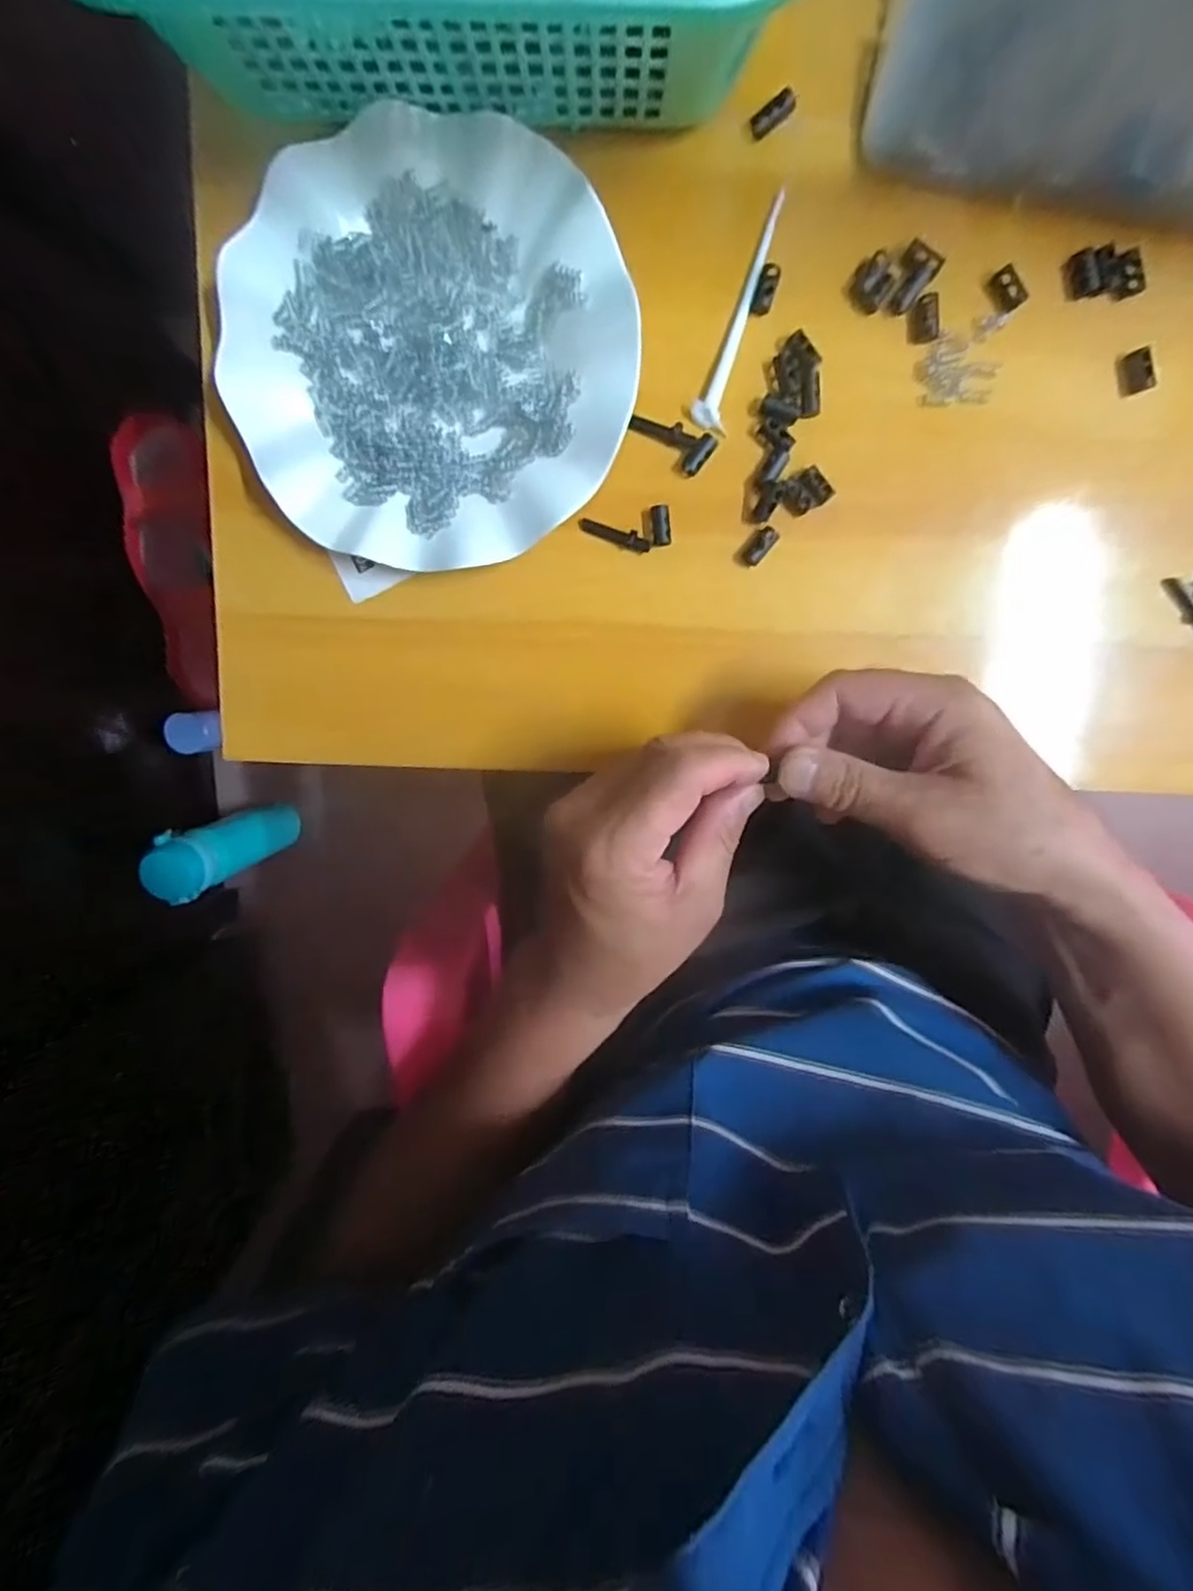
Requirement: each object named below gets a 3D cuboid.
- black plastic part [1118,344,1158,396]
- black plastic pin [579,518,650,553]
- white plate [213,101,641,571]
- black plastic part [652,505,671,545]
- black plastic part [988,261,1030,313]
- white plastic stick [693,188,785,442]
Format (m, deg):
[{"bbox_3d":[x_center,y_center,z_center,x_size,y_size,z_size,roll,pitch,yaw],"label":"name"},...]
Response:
[{"bbox_3d":[0.253,-0.198,0.314,0.013,0.005,0.018,-23,98,4],"label":"black plastic part"},{"bbox_3d":[0.009,-0.129,0.331,0.036,0.005,0.008,18,99,-2],"label":"black plastic pin"},{"bbox_3d":[-0.075,-0.199,0.309,0.179,0.018,0.177,0,99,0],"label":"white plate"},{"bbox_3d":[0.032,-0.133,0.329,0.009,0.006,0.020,-5,99,1],"label":"black plastic part"},{"bbox_3d":[0.190,-0.234,0.310,0.012,0.004,0.018,-41,97,6],"label":"black plastic part"},{"bbox_3d":[0.067,-0.225,0.314,0.016,0.005,0.102,17,99,-2],"label":"white plastic stick"}]

